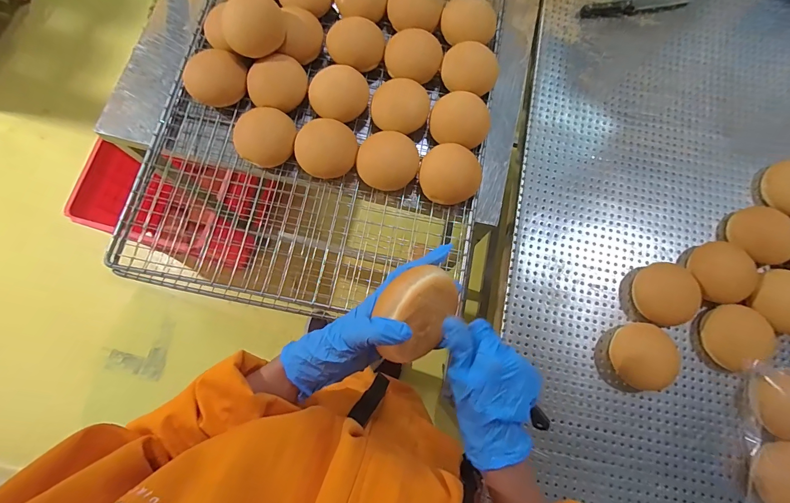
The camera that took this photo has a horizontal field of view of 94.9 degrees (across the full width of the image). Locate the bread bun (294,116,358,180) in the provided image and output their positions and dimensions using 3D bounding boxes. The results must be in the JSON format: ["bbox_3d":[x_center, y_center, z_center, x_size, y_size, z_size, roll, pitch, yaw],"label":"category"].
[{"bbox_3d":[-0.113,-0.167,0.594,0.098,0.044,0.090,0,78,-1],"label":"bread bun"}]

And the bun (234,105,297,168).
[{"bbox_3d":[-0.210,-0.185,0.598,0.089,0.054,0.092,0,78,-1],"label":"bun"}]

